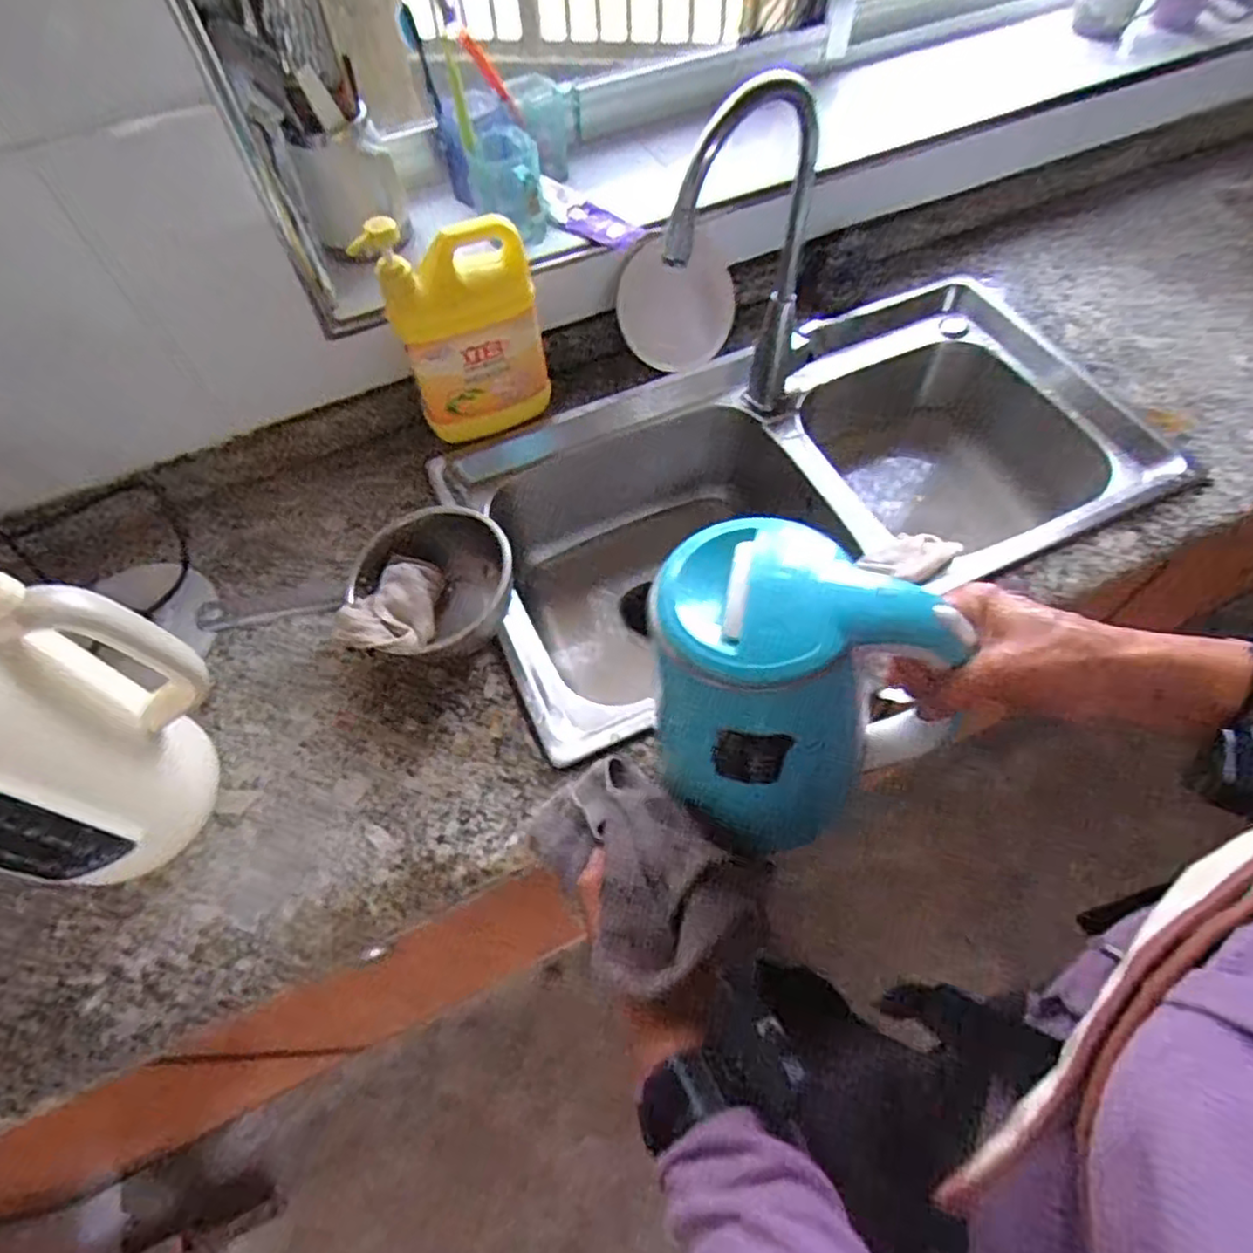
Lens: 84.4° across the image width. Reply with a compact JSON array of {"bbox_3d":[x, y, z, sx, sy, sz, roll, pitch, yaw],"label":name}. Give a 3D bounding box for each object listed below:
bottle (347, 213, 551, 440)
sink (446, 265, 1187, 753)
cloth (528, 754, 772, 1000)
[{"bbox_3d":[-0.163,-0.306,0.725,0.150,0.231,0.072,-12,59,-4],"label":"bottle"},{"bbox_3d":[0.218,-0.136,0.869,0.753,0.236,0.399,-21,60,-10],"label":"sink"},{"bbox_3d":[0.008,0.158,0.471,0.109,0.068,0.155,-29,62,-14],"label":"cloth"}]

